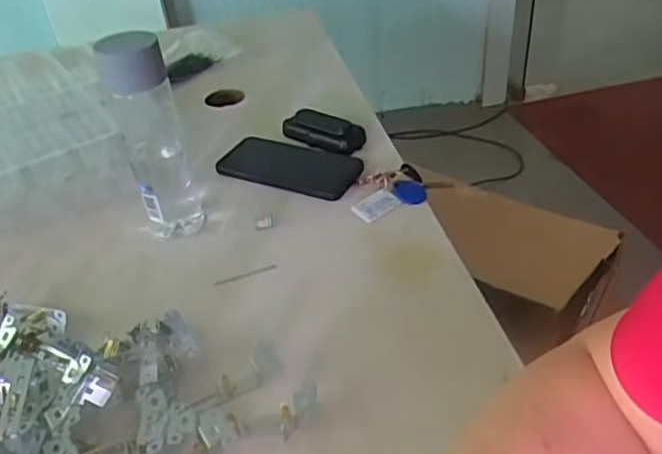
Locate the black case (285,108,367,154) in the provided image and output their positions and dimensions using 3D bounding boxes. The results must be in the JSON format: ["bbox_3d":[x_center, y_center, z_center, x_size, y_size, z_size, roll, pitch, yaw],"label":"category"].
[{"bbox_3d":[-0.009,-0.120,0.736,0.105,0.022,0.049,24,47,33],"label":"black case"}]

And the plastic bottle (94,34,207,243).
[{"bbox_3d":[-0.167,-0.081,0.566,0.063,0.201,0.057,-18,39,-15],"label":"plastic bottle"}]

